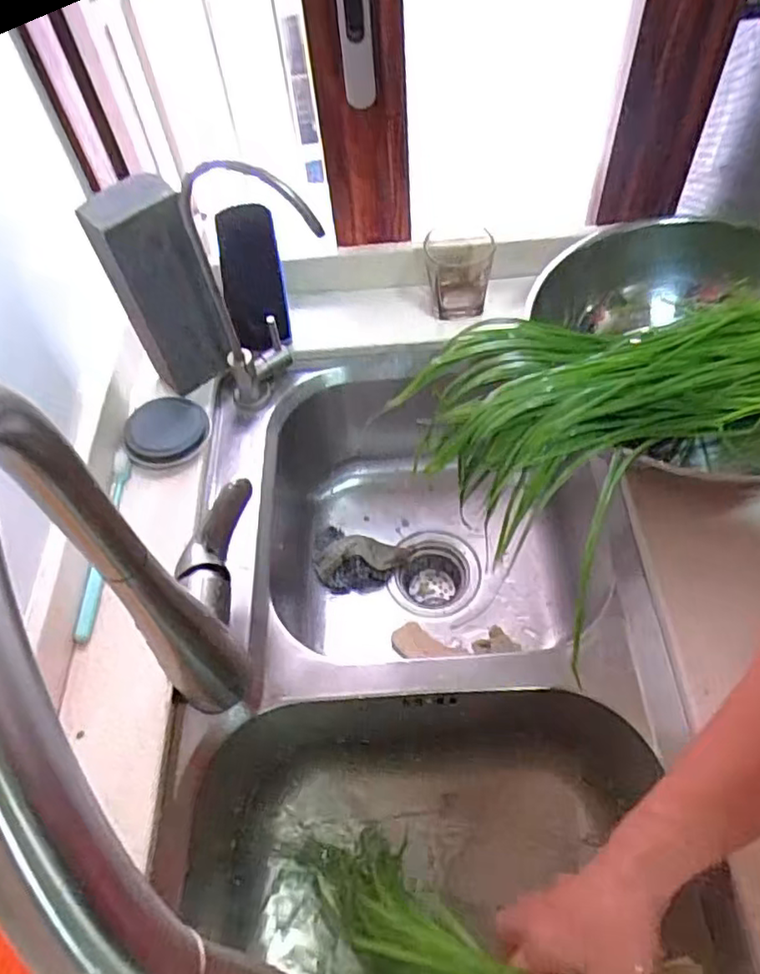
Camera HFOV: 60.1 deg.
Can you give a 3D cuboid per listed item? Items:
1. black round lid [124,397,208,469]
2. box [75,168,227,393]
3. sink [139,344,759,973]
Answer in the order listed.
[{"bbox_3d":[-0.213,-0.057,0.654,0.078,0.016,0.087,-12,57,-3],"label":"black round lid"},{"bbox_3d":[-0.204,-0.186,0.616,0.078,0.208,0.049,-29,59,-13],"label":"box"},{"bbox_3d":[0.039,0.224,0.601,0.395,0.229,0.756,-4,57,2],"label":"sink"}]

